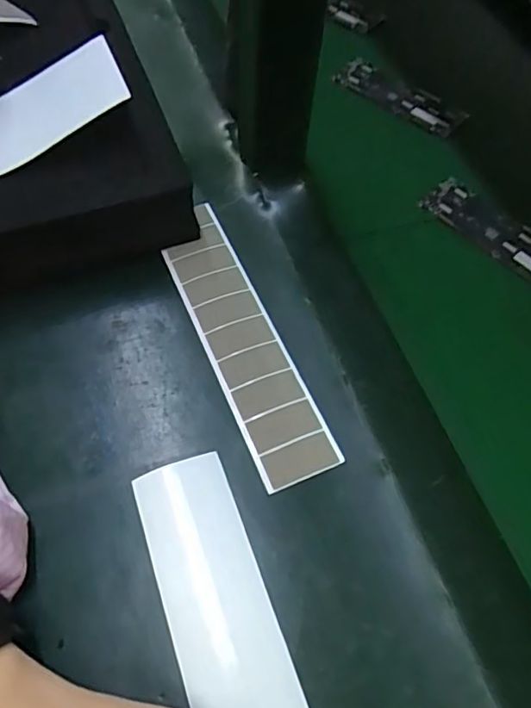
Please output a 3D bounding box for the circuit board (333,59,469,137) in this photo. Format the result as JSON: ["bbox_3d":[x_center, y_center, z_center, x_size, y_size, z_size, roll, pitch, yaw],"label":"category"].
[{"bbox_3d":[0.120,-0.228,0.482,0.116,0.007,0.040,37,64,18],"label":"circuit board"}]

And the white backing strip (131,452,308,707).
[{"bbox_3d":[-0.010,0.149,0.247,0.049,0.006,0.216,-14,62,-17],"label":"white backing strip"}]

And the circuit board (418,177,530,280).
[{"bbox_3d":[0.174,-0.089,0.404,0.119,0.008,0.042,41,65,20],"label":"circuit board"}]

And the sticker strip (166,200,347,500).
[{"bbox_3d":[-0.018,-0.013,0.346,0.045,0.004,0.205,-21,64,-11],"label":"sticker strip"}]

